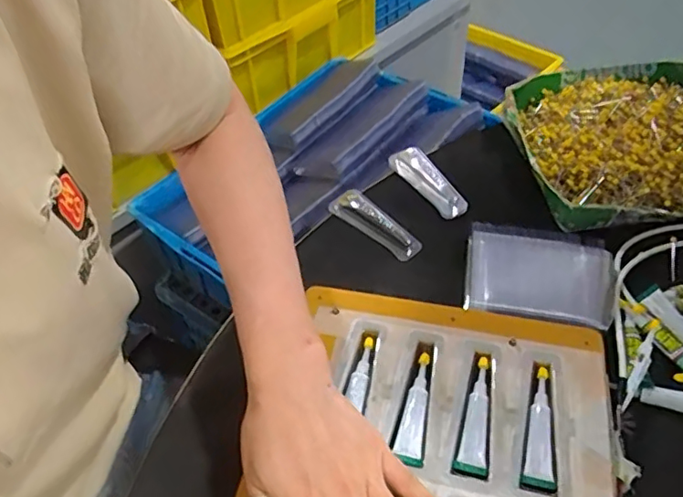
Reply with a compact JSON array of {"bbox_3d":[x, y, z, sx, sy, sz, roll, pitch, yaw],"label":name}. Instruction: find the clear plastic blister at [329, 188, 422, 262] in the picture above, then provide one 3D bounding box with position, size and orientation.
[{"bbox_3d":[0.033,-0.024,0.553,0.030,0.017,0.099,-36,55,-24],"label":"clear plastic blister"}]

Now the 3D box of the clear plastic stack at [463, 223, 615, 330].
[{"bbox_3d":[0.171,0.027,0.486,0.123,0.028,0.102,7,50,11],"label":"clear plastic stack"}]

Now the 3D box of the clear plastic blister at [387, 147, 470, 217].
[{"bbox_3d":[0.089,-0.074,0.588,0.030,0.016,0.105,-27,52,-18],"label":"clear plastic blister"}]

